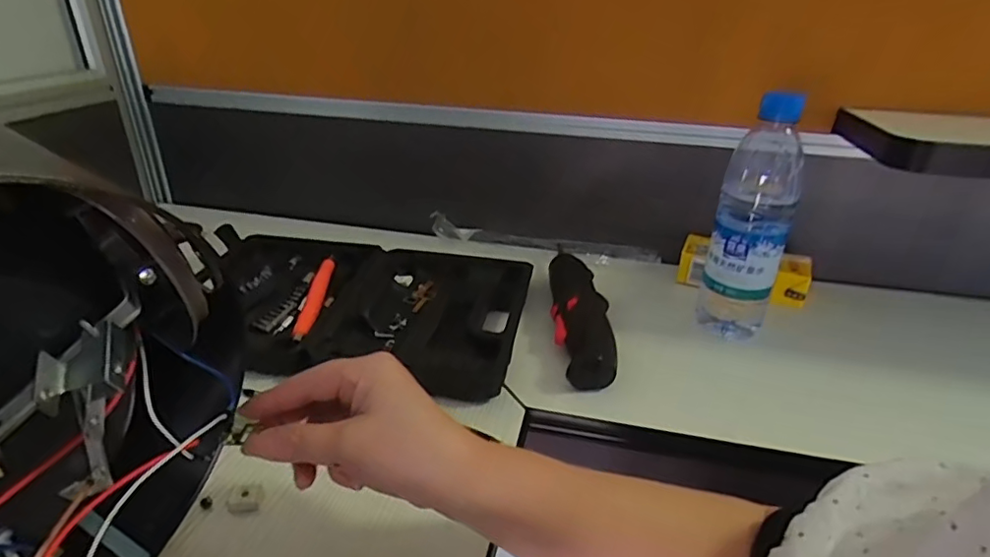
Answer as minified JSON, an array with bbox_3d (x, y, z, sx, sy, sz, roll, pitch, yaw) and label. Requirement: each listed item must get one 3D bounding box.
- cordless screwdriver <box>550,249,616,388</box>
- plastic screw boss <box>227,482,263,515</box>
[{"bbox_3d":[0.081,0.035,0.534,0.054,0.036,0.177,3,28,2],"label":"cordless screwdriver"},{"bbox_3d":[-0.160,0.141,0.362,0.019,0.008,0.018,-2,28,-6],"label":"plastic screw boss"}]

